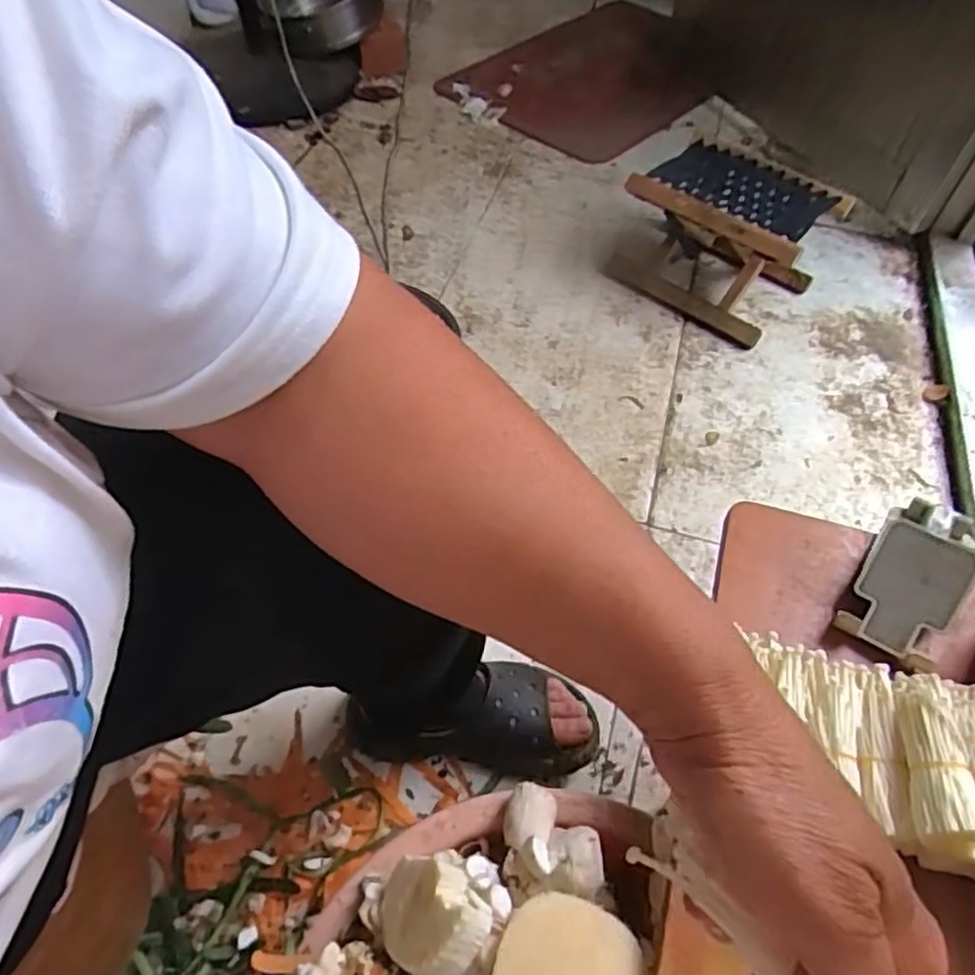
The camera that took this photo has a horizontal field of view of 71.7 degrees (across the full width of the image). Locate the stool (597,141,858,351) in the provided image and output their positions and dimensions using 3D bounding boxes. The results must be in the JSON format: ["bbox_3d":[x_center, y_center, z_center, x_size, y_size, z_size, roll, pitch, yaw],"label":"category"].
[{"bbox_3d":[0.368,-0.397,1.075,0.275,0.179,0.206,35,61,21],"label":"stool"}]

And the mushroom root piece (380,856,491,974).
[{"bbox_3d":[-0.034,0.276,0.428,0.062,0.036,0.076,-57,32,-10],"label":"mushroom root piece"}]

